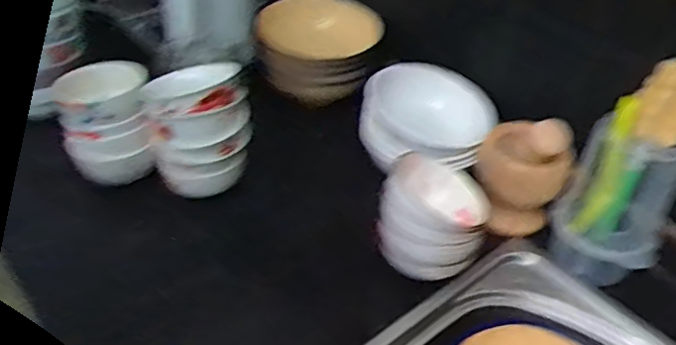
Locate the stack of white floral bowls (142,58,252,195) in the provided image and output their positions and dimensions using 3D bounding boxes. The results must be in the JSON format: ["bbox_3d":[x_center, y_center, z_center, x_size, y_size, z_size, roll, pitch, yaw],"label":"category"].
[{"bbox_3d":[-0.172,-0.058,0.736,0.110,0.138,0.109,-16,43,-21],"label":"stack of white floral bowls"}]

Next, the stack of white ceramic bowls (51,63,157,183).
[{"bbox_3d":[-0.281,-0.061,0.743,0.105,0.110,0.106,-13,42,-17],"label":"stack of white ceramic bowls"}]

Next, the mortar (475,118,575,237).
[{"bbox_3d":[0.219,-0.009,0.723,0.086,0.146,0.092,-3,40,-6],"label":"mortar"}]

